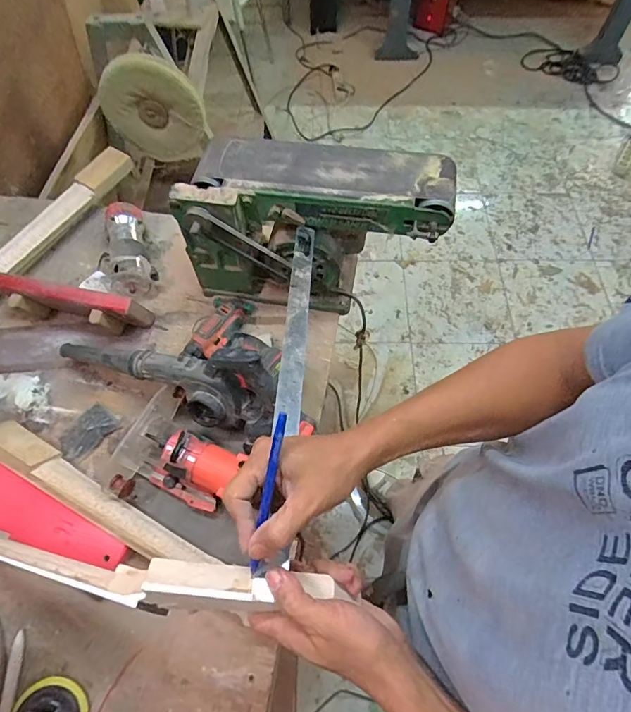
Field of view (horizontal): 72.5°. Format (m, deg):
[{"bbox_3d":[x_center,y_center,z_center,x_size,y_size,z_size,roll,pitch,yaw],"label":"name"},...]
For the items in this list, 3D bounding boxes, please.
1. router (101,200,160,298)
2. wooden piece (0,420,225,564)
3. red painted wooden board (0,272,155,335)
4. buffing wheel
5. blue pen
[{"bbox_3d":[-0.397,-0.219,0.894,0.103,0.075,0.223,-19,63,-9],"label":"router"},{"bbox_3d":[-0.344,0.224,0.668,0.455,0.040,0.058,26,65,14],"label":"wooden piece"},{"bbox_3d":[-0.466,-0.095,0.819,0.291,0.100,0.061,11,62,7],"label":"red painted wooden board"},{"bbox_3d":[-0.433,-0.653,1.164,0.266,0.273,0.043,3,61,3],"label":"buffing wheel"},{"bbox_3d":[-0.039,0.114,0.348,0.009,0.011,0.142,13,100,8],"label":"blue pen"}]

